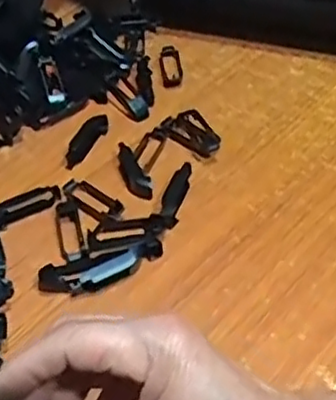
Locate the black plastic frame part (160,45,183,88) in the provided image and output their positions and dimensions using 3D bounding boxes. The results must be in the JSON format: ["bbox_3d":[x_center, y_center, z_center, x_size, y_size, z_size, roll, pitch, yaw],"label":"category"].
[{"bbox_3d":[0.003,-0.124,0.621,0.019,0.006,0.058,-4,48,-1],"label":"black plastic frame part"}]

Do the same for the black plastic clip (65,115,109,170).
[{"bbox_3d":[-0.068,-0.050,0.554,0.016,0.010,0.058,16,51,16],"label":"black plastic clip"}]

